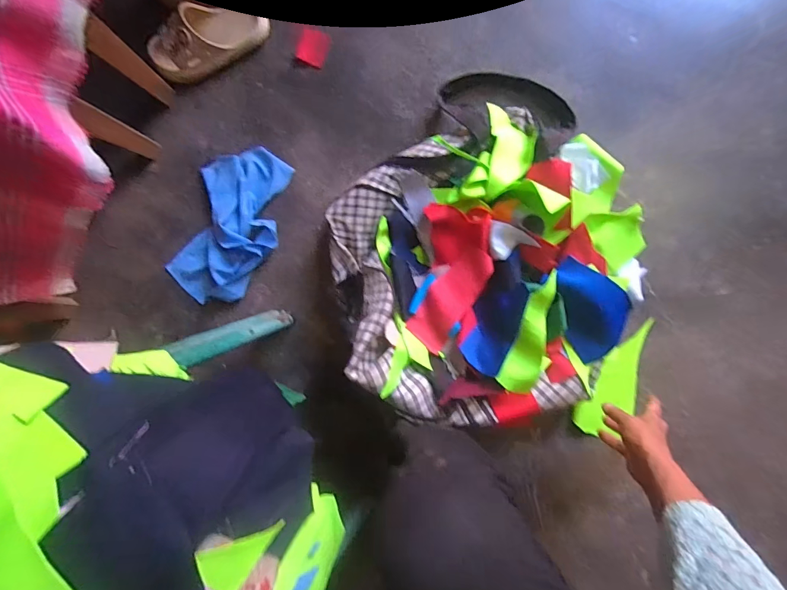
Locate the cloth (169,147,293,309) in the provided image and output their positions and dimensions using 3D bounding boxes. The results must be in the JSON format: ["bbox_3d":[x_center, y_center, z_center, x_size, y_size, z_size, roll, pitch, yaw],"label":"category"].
[{"bbox_3d":[-0.291,-0.127,0.691,0.173,0.039,0.290,22,92,5],"label":"cloth"}]

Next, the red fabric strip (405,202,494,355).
[{"bbox_3d":[0.089,-0.026,0.578,0.101,0.036,0.214,7,87,20],"label":"red fabric strip"}]

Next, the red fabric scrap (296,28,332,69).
[{"bbox_3d":[-0.144,-0.442,0.690,0.054,0.005,0.058,21,92,5],"label":"red fabric scrap"}]

